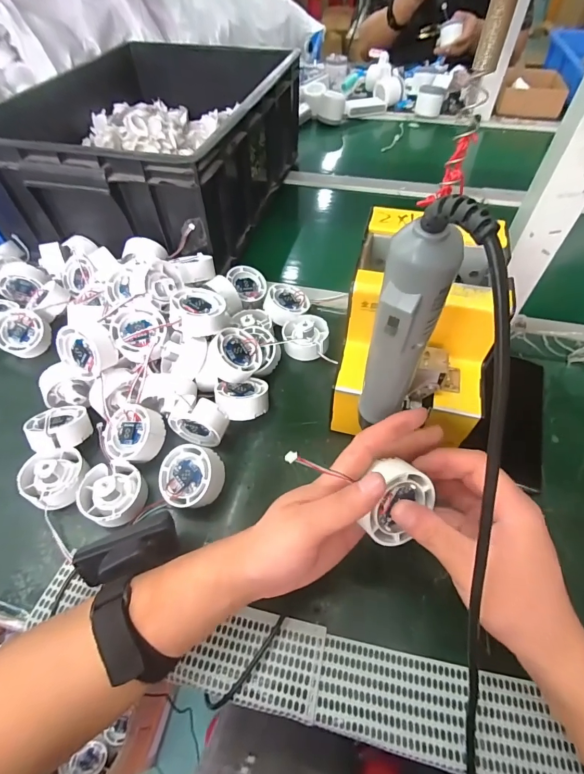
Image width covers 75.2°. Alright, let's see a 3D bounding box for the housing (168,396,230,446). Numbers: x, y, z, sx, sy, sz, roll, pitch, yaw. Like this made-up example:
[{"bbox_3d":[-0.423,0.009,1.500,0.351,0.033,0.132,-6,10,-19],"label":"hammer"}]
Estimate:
[{"bbox_3d":[-0.090,0.035,0.373,0.053,0.053,0.026,12,55,10],"label":"housing"}]

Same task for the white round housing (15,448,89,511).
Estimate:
[{"bbox_3d":[-0.222,0.084,0.356,0.054,0.035,0.053,-1,54,1],"label":"white round housing"}]

